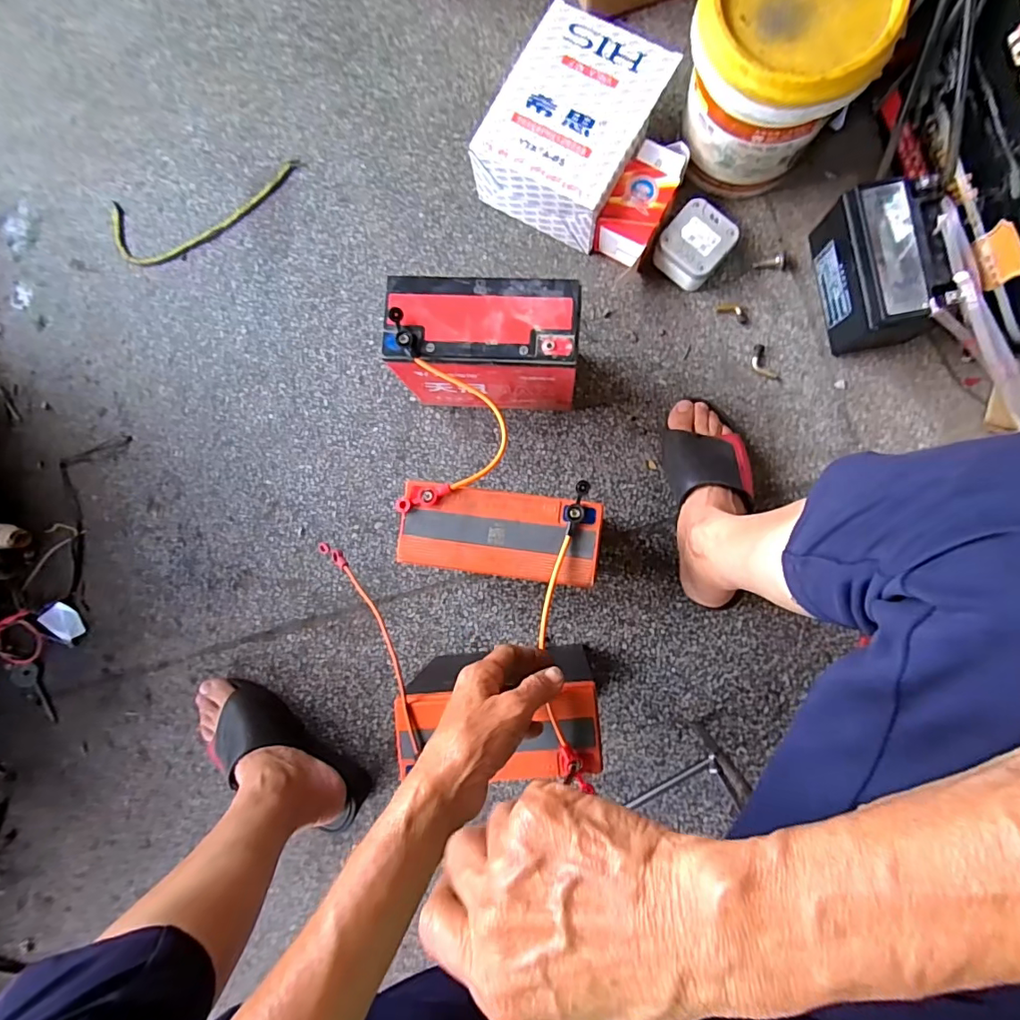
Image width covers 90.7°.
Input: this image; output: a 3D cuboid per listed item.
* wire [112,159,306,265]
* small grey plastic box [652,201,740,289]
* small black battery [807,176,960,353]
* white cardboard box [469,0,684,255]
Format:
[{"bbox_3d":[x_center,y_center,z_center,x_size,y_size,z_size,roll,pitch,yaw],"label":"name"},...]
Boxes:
[{"bbox_3d":[-0.395,-0.389,0.663,0.267,0.006,0.088,-13,86,2],"label":"wire"},{"bbox_3d":[0.214,-0.307,0.585,0.070,0.046,0.075,40,90,4],"label":"small grey plastic box"},{"bbox_3d":[0.398,-0.259,0.544,0.087,0.103,0.153,-9,87,4],"label":"small black battery"},{"bbox_3d":[0.072,-0.431,0.583,0.154,0.099,0.189,31,90,5],"label":"white cardboard box"}]

